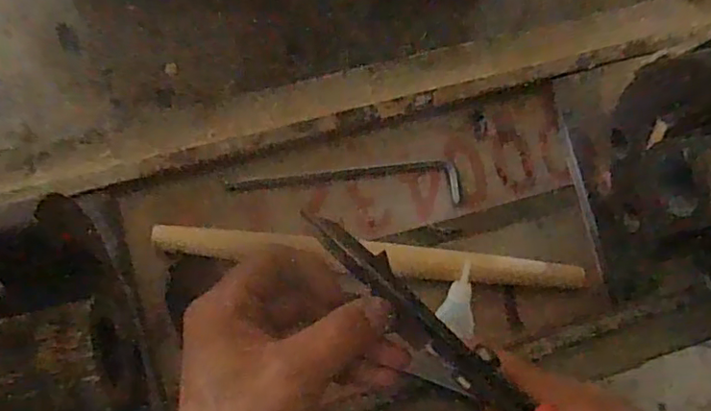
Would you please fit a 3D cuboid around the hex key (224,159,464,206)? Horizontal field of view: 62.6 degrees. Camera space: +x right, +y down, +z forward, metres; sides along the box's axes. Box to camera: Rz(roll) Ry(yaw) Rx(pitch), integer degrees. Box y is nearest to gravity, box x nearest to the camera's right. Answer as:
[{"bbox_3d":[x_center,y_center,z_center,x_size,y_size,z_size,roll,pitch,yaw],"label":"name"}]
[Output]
[{"bbox_3d":[-0.007,-0.021,0.465,0.183,0.005,0.031,1,84,-7],"label":"hex key"}]

